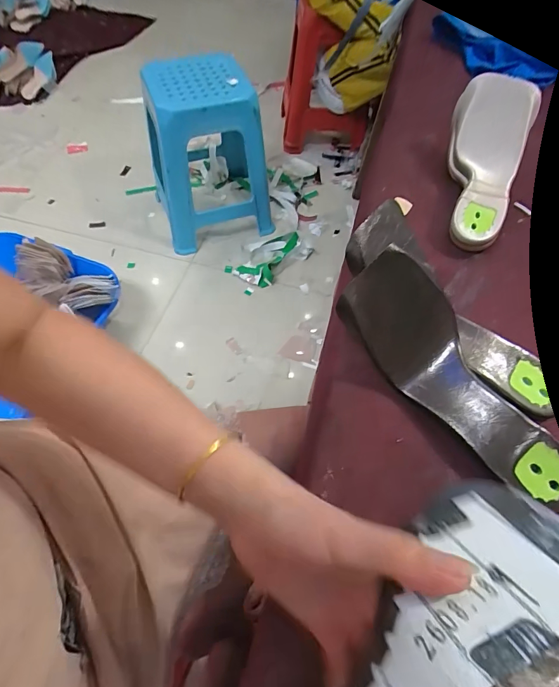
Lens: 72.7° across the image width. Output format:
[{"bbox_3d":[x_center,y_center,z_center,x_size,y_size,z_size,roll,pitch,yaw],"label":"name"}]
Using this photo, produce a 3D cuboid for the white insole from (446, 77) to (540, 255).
[{"bbox_3d":[0.256,-0.218,0.466,0.088,0.057,0.236,13,72,6],"label":"white insole"}]

